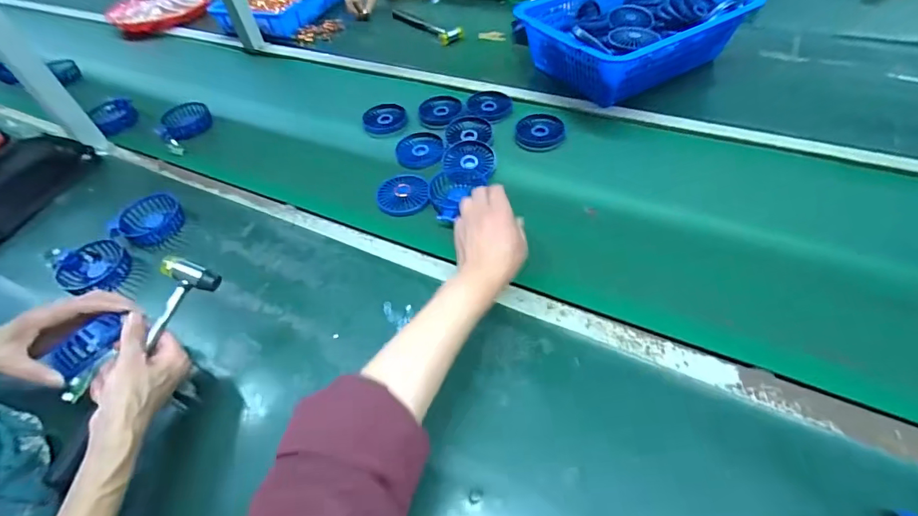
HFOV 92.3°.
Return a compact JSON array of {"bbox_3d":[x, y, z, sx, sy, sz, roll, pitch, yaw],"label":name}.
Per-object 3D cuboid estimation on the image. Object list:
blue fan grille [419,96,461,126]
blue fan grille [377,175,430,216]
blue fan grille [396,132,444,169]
[{"bbox_3d":[-0.035,-0.276,0.832,0.078,0.013,0.085,-2,50,4],"label":"blue fan grille"},{"bbox_3d":[-0.087,-0.102,0.694,0.080,0.012,0.090,-9,50,-2],"label":"blue fan grille"},{"bbox_3d":[-0.067,-0.183,0.761,0.080,0.015,0.089,-6,50,0],"label":"blue fan grille"}]

